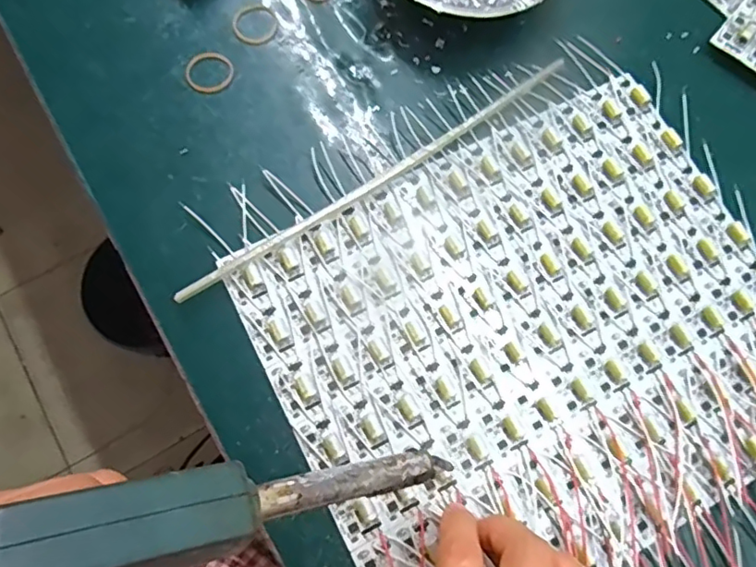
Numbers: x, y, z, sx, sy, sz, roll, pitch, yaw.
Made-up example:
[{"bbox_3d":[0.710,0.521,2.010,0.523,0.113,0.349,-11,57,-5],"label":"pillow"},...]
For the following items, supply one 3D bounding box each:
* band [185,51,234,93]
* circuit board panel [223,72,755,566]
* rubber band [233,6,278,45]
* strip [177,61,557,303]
[{"bbox_3d":[-0.108,-0.135,0.367,0.030,0.004,0.029,0,74,-1],"label":"band"},{"bbox_3d":[0.090,0.026,0.327,0.283,0.008,0.245,-27,77,-9],"label":"circuit board panel"},{"bbox_3d":[-0.081,-0.170,0.378,0.029,0.004,0.029,0,74,-1],"label":"rubber band"},{"bbox_3d":[0.004,-0.065,0.346,0.276,0.009,0.011,-34,78,-10],"label":"strip"}]

